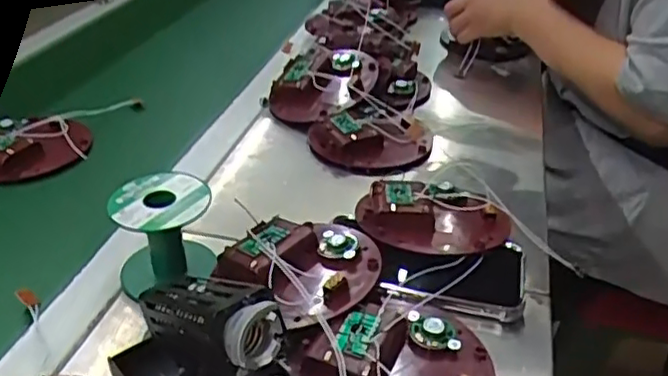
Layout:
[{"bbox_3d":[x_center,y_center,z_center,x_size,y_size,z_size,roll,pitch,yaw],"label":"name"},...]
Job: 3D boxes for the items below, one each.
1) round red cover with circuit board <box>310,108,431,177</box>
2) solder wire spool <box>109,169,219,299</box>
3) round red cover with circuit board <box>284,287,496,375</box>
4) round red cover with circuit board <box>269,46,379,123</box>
[{"bbox_3d":[0.033,-0.046,0.628,0.112,0.028,0.092,15,36,21],"label":"round red cover with circuit board"},{"bbox_3d":[-0.122,0.034,0.464,0.062,0.068,0.062,0,33,0],"label":"solder wire spool"},{"bbox_3d":[0.044,0.102,0.396,0.112,0.028,0.113,0,33,0],"label":"round red cover with circuit board"},{"bbox_3d":[-0.015,-0.115,0.705,0.112,0.028,0.111,0,47,18],"label":"round red cover with circuit board"}]

